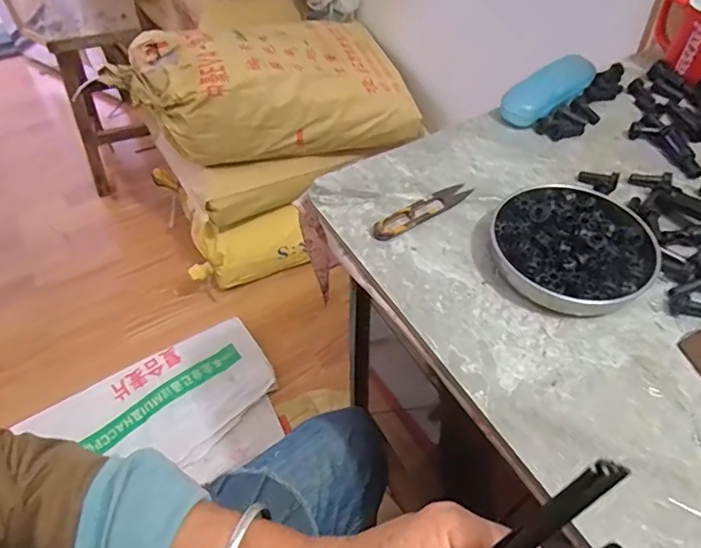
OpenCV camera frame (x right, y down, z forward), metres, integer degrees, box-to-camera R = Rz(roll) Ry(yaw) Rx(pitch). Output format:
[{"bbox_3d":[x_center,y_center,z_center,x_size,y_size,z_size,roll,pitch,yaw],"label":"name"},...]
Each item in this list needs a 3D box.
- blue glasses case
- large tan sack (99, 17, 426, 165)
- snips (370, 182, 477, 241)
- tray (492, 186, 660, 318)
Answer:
[{"bbox_3d":[0.244,-0.224,0.616,0.152,0.034,0.050,-33,58,-23],"label":"blue glasses case"},{"bbox_3d":[-0.188,-0.493,1.241,0.645,0.232,0.401,-12,52,-9],"label":"large tan sack"},{"bbox_3d":[0.072,-0.064,0.503,0.119,0.009,0.026,-30,57,-21],"label":"snips"},{"bbox_3d":[0.197,-0.026,0.460,0.134,0.024,0.130,0,51,1],"label":"tray"}]

